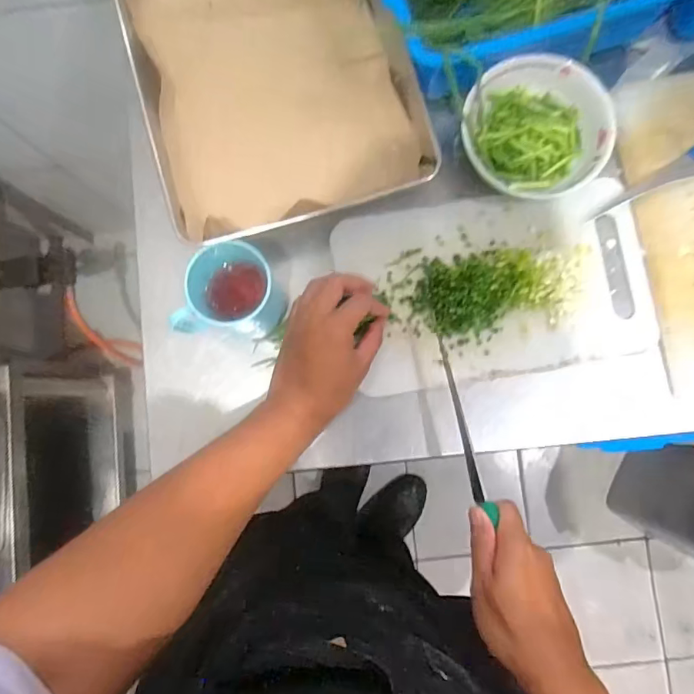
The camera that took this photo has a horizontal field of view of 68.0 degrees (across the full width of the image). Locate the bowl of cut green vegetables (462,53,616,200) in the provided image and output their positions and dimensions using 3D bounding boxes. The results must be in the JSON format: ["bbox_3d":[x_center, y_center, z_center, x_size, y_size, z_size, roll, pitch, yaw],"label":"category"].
[{"bbox_3d":[0.194,-0.221,0.539,0.143,0.054,0.143,0,85,4],"label":"bowl of cut green vegetables"}]

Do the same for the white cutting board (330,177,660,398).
[{"bbox_3d":[0.157,-0.067,0.546,0.311,0.014,0.195,-10,84,3],"label":"white cutting board"}]

